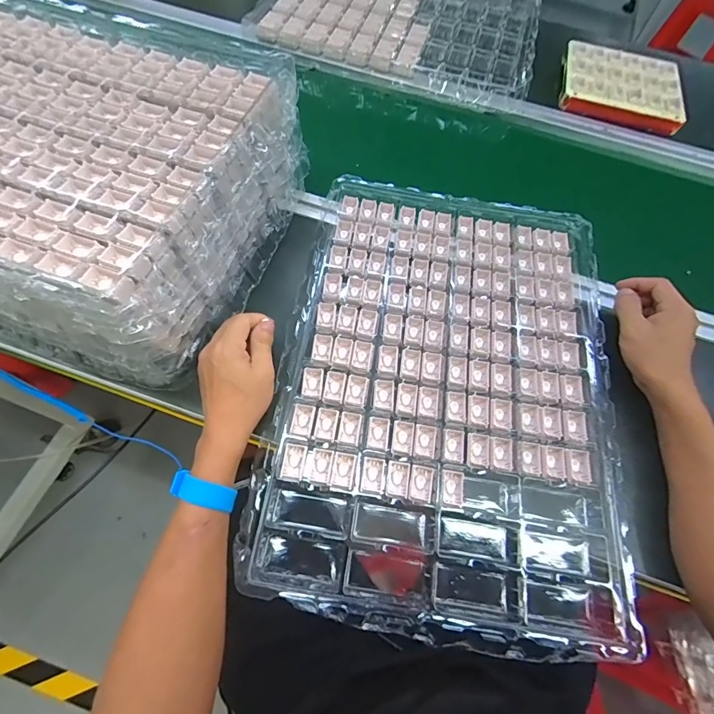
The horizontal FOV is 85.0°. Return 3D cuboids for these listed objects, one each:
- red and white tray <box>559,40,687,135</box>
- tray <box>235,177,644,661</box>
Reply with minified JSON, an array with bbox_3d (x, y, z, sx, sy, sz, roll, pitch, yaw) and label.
[{"bbox_3d":[0.461,-0.476,0.683,0.193,0.024,0.193,16,65,5],"label":"red and white tray"},{"bbox_3d":[0.099,0.010,0.442,0.344,0.031,0.503,8,65,1],"label":"tray"}]

